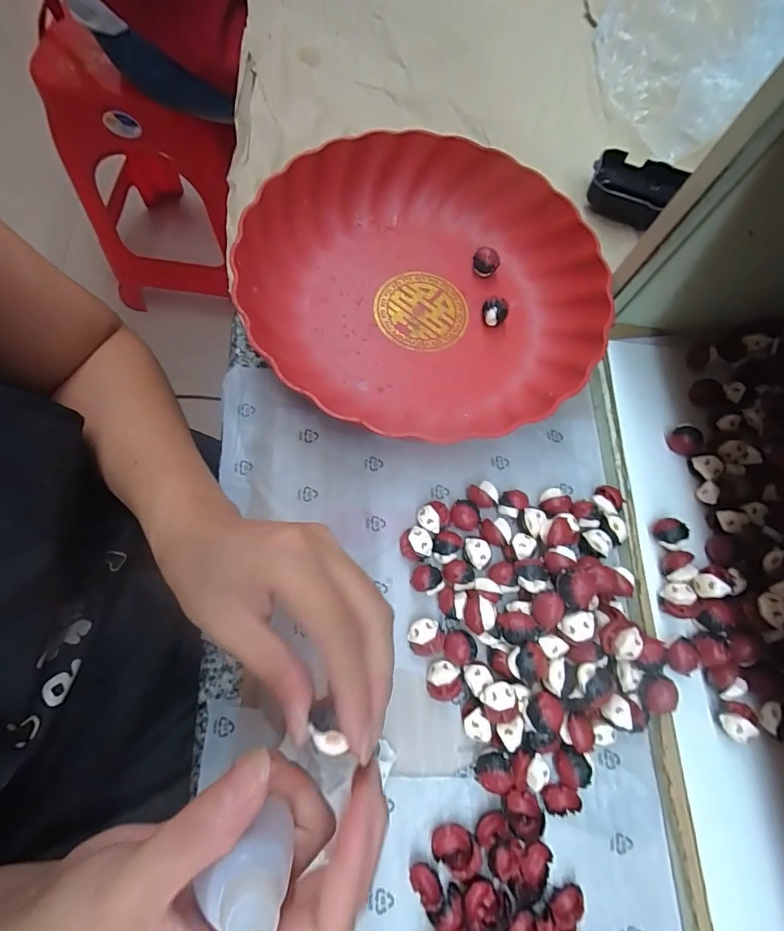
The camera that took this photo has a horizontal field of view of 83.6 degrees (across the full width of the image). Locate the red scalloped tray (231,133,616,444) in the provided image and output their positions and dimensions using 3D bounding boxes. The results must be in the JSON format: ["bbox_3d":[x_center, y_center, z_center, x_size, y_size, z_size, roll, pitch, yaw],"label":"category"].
[{"bbox_3d":[0.021,-0.132,0.307,0.244,0.051,0.218,4,71,-4],"label":"red scalloped tray"}]

